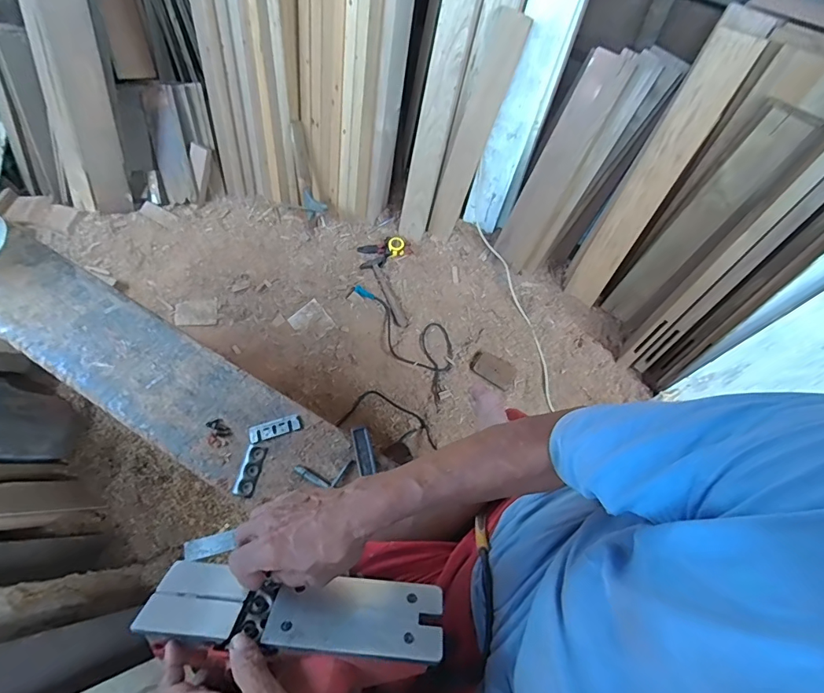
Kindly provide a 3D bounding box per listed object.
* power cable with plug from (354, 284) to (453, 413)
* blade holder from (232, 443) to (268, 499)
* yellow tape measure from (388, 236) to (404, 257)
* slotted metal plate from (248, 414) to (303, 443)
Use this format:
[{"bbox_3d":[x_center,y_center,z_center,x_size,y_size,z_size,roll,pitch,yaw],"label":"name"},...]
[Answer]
[{"bbox_3d":[0.003,-0.040,1.476,0.184,0.031,0.505,-33,70,-15],"label":"power cable with plug"},{"bbox_3d":[-0.253,0.194,0.691,0.033,0.004,0.079,12,66,5],"label":"blade holder"},{"bbox_3d":[-0.056,-0.361,1.596,0.062,0.029,0.072,-12,66,-6],"label":"yellow tape measure"},{"bbox_3d":[-0.221,0.133,0.716,0.085,0.008,0.028,-15,66,-8],"label":"slotted metal plate"}]

